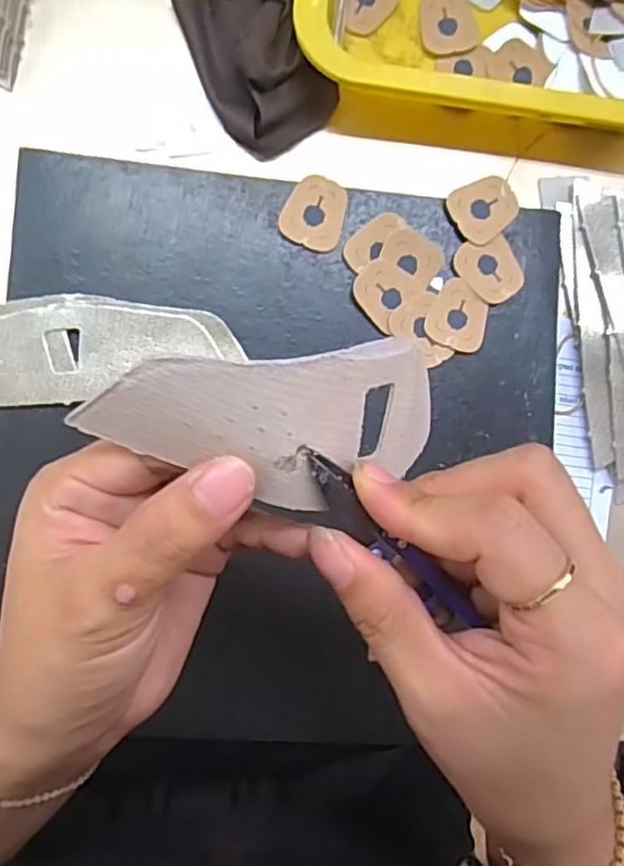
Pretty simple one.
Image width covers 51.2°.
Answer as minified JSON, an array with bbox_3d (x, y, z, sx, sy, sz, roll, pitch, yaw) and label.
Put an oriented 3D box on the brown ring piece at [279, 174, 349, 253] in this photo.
[{"bbox_3d":[0.002,-0.120,0.354,0.033,0.004,0.038,18,89,-5],"label":"brown ring piece"}]

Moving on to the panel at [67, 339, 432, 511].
[{"bbox_3d":[-0.004,-0.002,0.178,0.103,0.037,0.042,0,90,-33],"label":"panel"}]

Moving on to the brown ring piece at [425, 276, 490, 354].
[{"bbox_3d":[0.082,-0.065,0.360,0.033,0.004,0.037,17,89,-6],"label":"brown ring piece"}]

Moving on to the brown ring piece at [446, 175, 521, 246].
[{"bbox_3d":[0.096,-0.125,0.363,0.036,0.004,0.032,-32,93,-5],"label":"brown ring piece"}]

